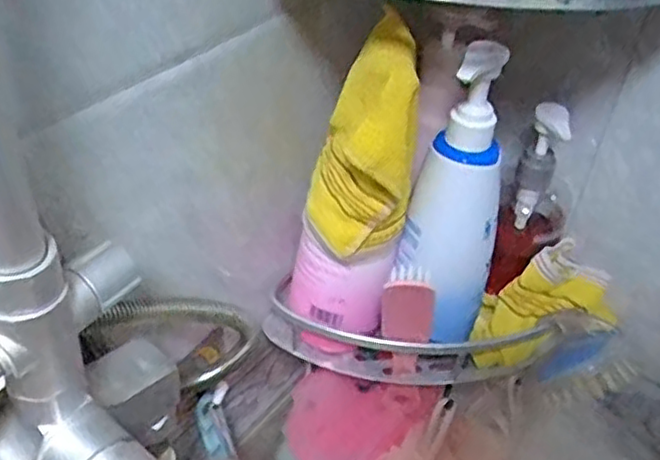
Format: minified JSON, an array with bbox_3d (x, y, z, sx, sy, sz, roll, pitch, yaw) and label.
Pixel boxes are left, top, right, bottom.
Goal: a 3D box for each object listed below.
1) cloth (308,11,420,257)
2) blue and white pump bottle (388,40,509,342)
[{"bbox_3d":[0.021,-0.055,0.434,0.066,0.143,0.066,6,41,1],"label":"cloth"},{"bbox_3d":[0.082,-0.006,0.464,0.066,0.217,0.057,12,42,9],"label":"blue and white pump bottle"}]

